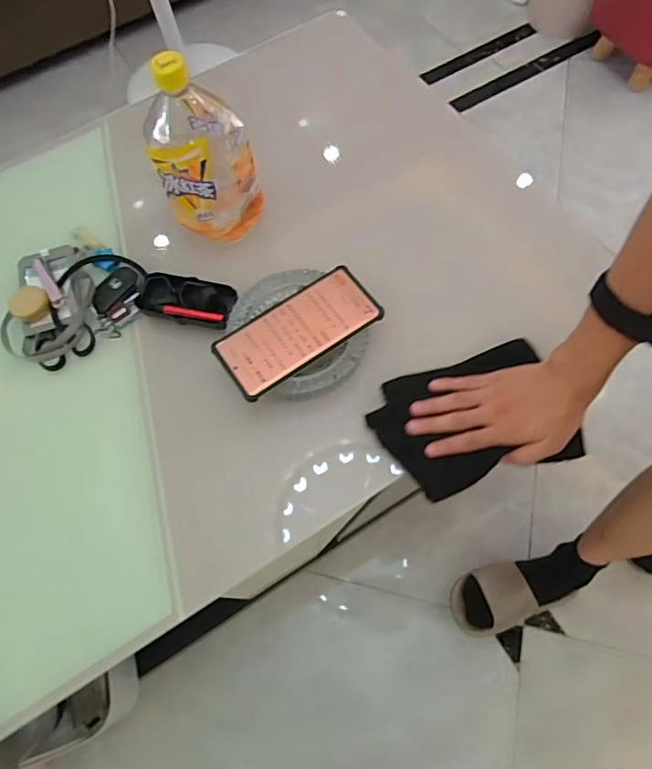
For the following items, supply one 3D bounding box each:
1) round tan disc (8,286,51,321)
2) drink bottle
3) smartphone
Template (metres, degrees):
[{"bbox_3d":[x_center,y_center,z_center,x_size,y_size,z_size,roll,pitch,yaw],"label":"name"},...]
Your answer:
[{"bbox_3d":[-0.338,-0.093,0.579,0.042,0.008,0.044,-1,68,3],"label":"round tan disc"},{"bbox_3d":[-0.135,-0.255,0.538,0.103,0.185,0.109,-17,68,-3],"label":"drink bottle"},{"bbox_3d":[-0.029,-0.057,0.523,0.167,0.009,0.080,-34,70,-10],"label":"smartphone"}]

